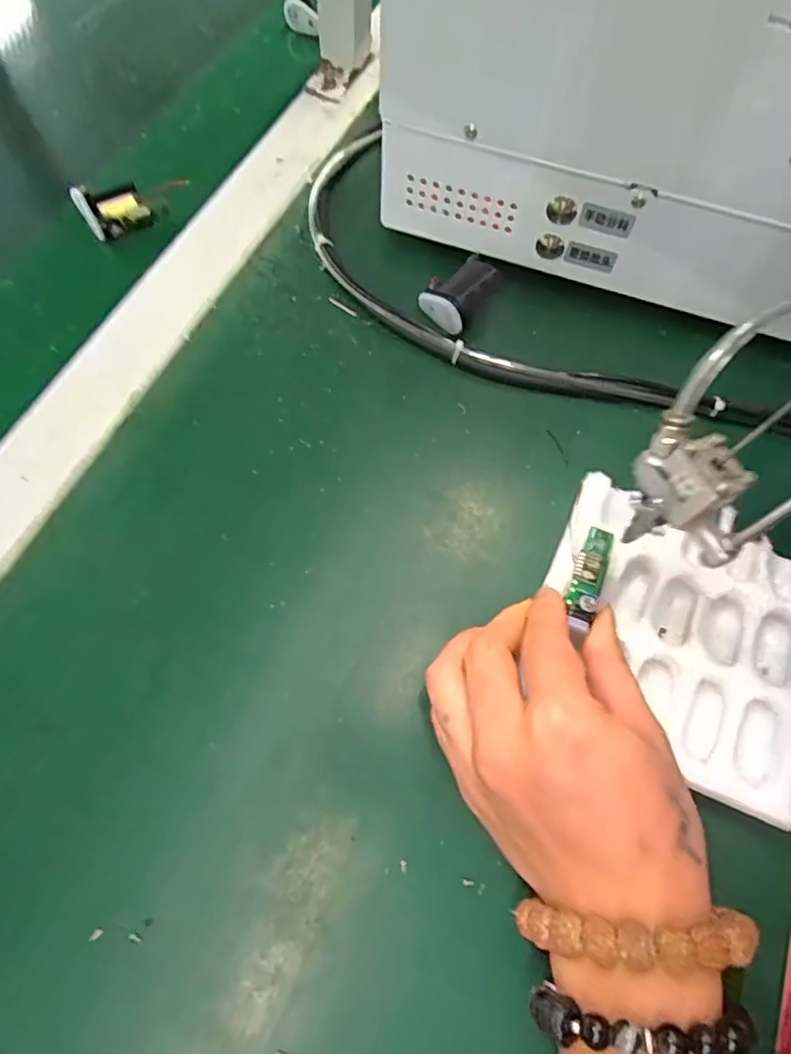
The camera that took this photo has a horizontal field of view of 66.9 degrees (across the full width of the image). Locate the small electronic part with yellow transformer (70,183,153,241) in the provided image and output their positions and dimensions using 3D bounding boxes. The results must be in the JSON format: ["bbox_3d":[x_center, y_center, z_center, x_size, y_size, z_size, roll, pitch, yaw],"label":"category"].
[{"bbox_3d":[-0.196,-0.222,0.413,0.042,0.021,0.040,-33,71,-16],"label":"small electronic part with yellow transformer"}]

